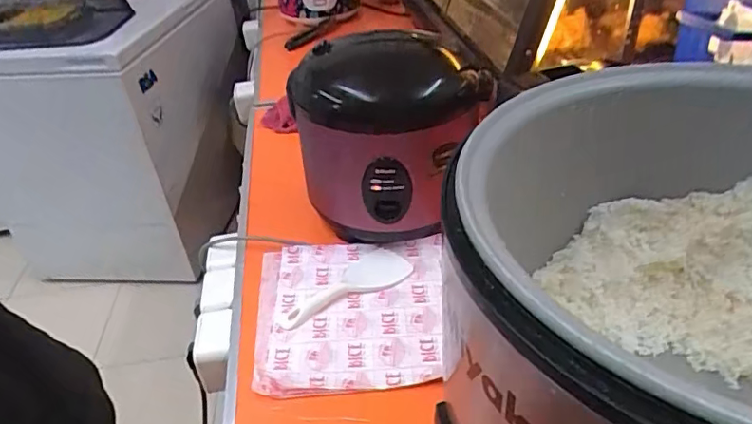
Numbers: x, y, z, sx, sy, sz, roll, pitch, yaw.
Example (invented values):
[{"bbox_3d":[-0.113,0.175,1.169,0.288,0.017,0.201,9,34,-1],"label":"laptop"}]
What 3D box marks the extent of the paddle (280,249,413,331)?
[{"bbox_3d":[-0.044,0.096,0.729,0.189,0.012,0.076,-23,39,-22],"label":"paddle"}]

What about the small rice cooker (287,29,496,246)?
[{"bbox_3d":[0.014,-0.107,0.780,0.215,0.255,0.223,-4,36,3],"label":"small rice cooker"}]

